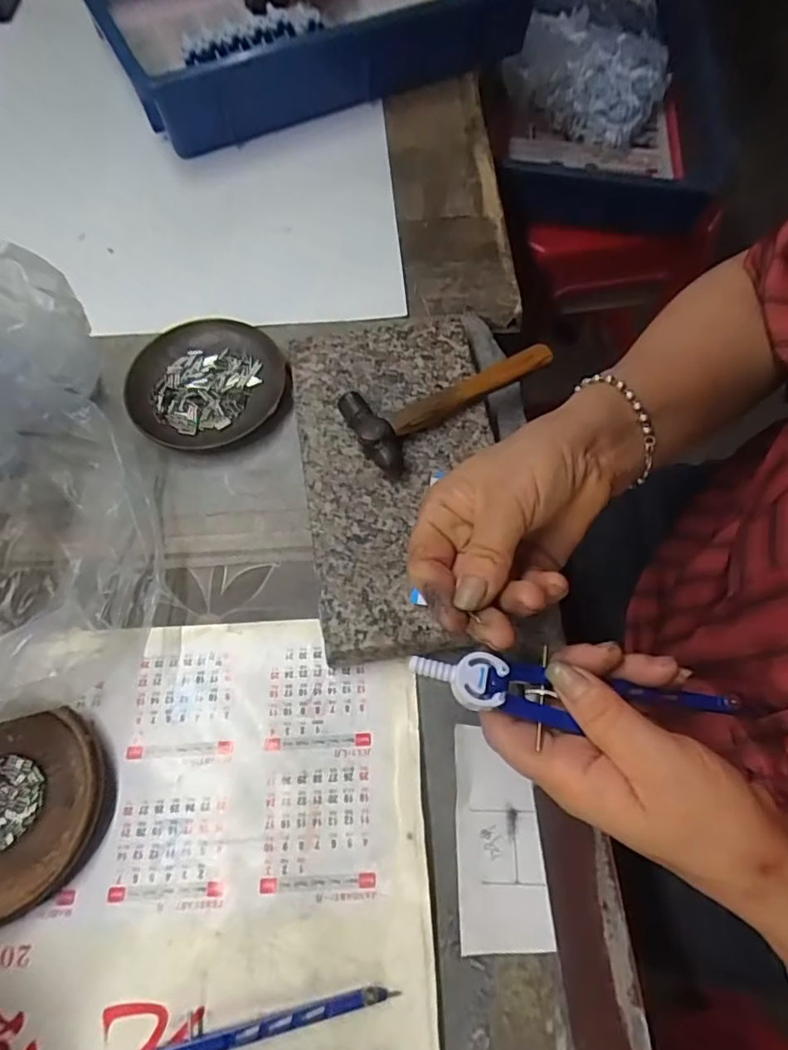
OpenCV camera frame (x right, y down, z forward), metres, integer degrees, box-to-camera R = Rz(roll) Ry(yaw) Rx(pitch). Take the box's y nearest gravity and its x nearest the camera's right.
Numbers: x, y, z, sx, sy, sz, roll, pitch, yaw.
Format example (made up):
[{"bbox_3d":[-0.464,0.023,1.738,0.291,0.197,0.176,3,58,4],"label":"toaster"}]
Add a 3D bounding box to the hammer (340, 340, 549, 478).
[{"bbox_3d":[0.043,-0.089,0.389,0.150,0.022,0.062,-26,68,-9],"label":"hammer"}]

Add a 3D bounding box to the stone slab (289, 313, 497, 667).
[{"bbox_3d":[0.005,-0.036,0.391,0.130,0.023,0.245,-9,67,-2],"label":"stone slab"}]

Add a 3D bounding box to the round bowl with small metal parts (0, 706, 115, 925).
[{"bbox_3d":[-0.218,0.160,0.313,0.114,0.020,0.099,-7,66,-1],"label":"round bowl with small metal parts"}]

